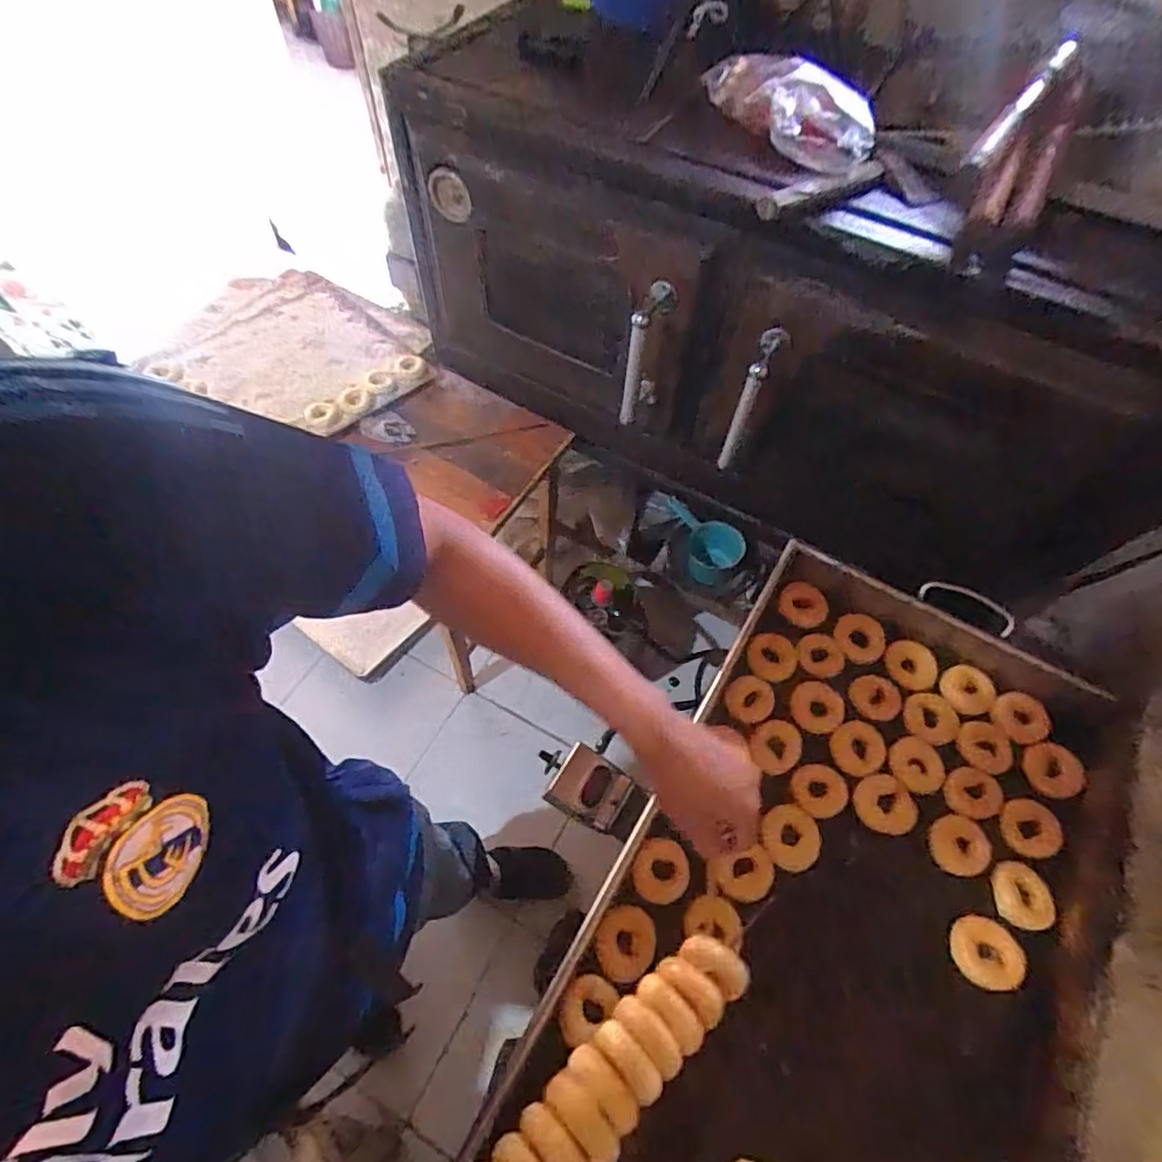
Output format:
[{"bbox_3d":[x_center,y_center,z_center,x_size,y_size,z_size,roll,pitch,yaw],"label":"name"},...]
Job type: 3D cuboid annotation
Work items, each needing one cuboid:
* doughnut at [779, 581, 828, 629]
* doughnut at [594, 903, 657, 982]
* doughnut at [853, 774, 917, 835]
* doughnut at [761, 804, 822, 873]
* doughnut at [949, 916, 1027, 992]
[{"bbox_3d":[0.331,0.034,0.898,0.068,0.024,0.060,36,65,17],"label":"doughnut"},{"bbox_3d":[0.051,0.403,0.674,0.067,0.028,0.072,1,59,-2],"label":"doughnut"},{"bbox_3d":[0.383,0.282,0.762,0.069,0.016,0.071,1,59,-2],"label":"doughnut"},{"bbox_3d":[0.256,0.311,0.734,0.071,0.015,0.074,1,59,-2],"label":"doughnut"},{"bbox_3d":[0.463,0.424,0.688,0.070,0.023,0.069,13,60,5],"label":"doughnut"}]

